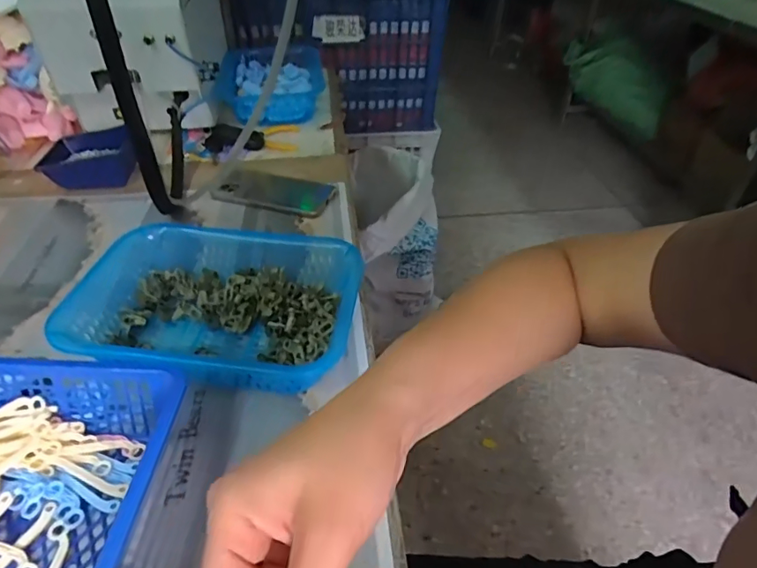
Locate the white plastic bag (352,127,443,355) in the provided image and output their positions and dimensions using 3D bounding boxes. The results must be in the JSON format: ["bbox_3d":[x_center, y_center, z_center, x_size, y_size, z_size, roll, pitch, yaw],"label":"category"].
[{"bbox_3d":[0.043,-0.092,1.198,0.172,0.394,0.233,-2,41,-4],"label":"white plastic bag"}]

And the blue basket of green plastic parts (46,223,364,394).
[{"bbox_3d":[-0.157,0.025,0.480,0.249,0.066,0.191,6,41,3],"label":"blue basket of green plastic parts"}]

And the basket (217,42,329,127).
[{"bbox_3d":[-0.197,-0.382,0.941,0.189,0.070,0.248,-4,41,-8],"label":"basket"}]

